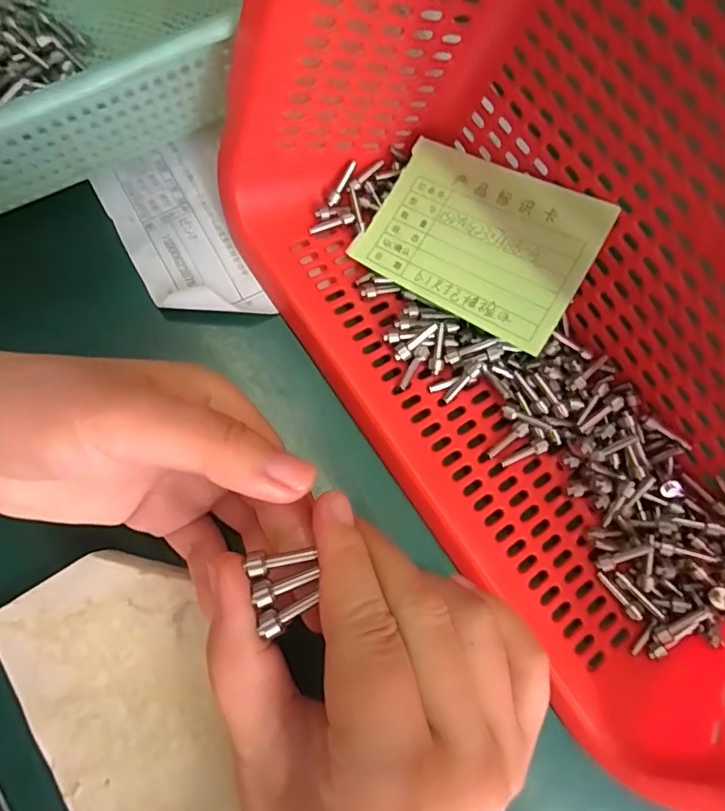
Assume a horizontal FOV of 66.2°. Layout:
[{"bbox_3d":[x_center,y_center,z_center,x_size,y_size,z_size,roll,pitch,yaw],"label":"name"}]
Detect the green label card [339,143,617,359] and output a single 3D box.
[{"bbox_3d":[0.049,-0.073,0.241,0.095,0.007,0.065,32,96,20],"label":"green label card"}]

